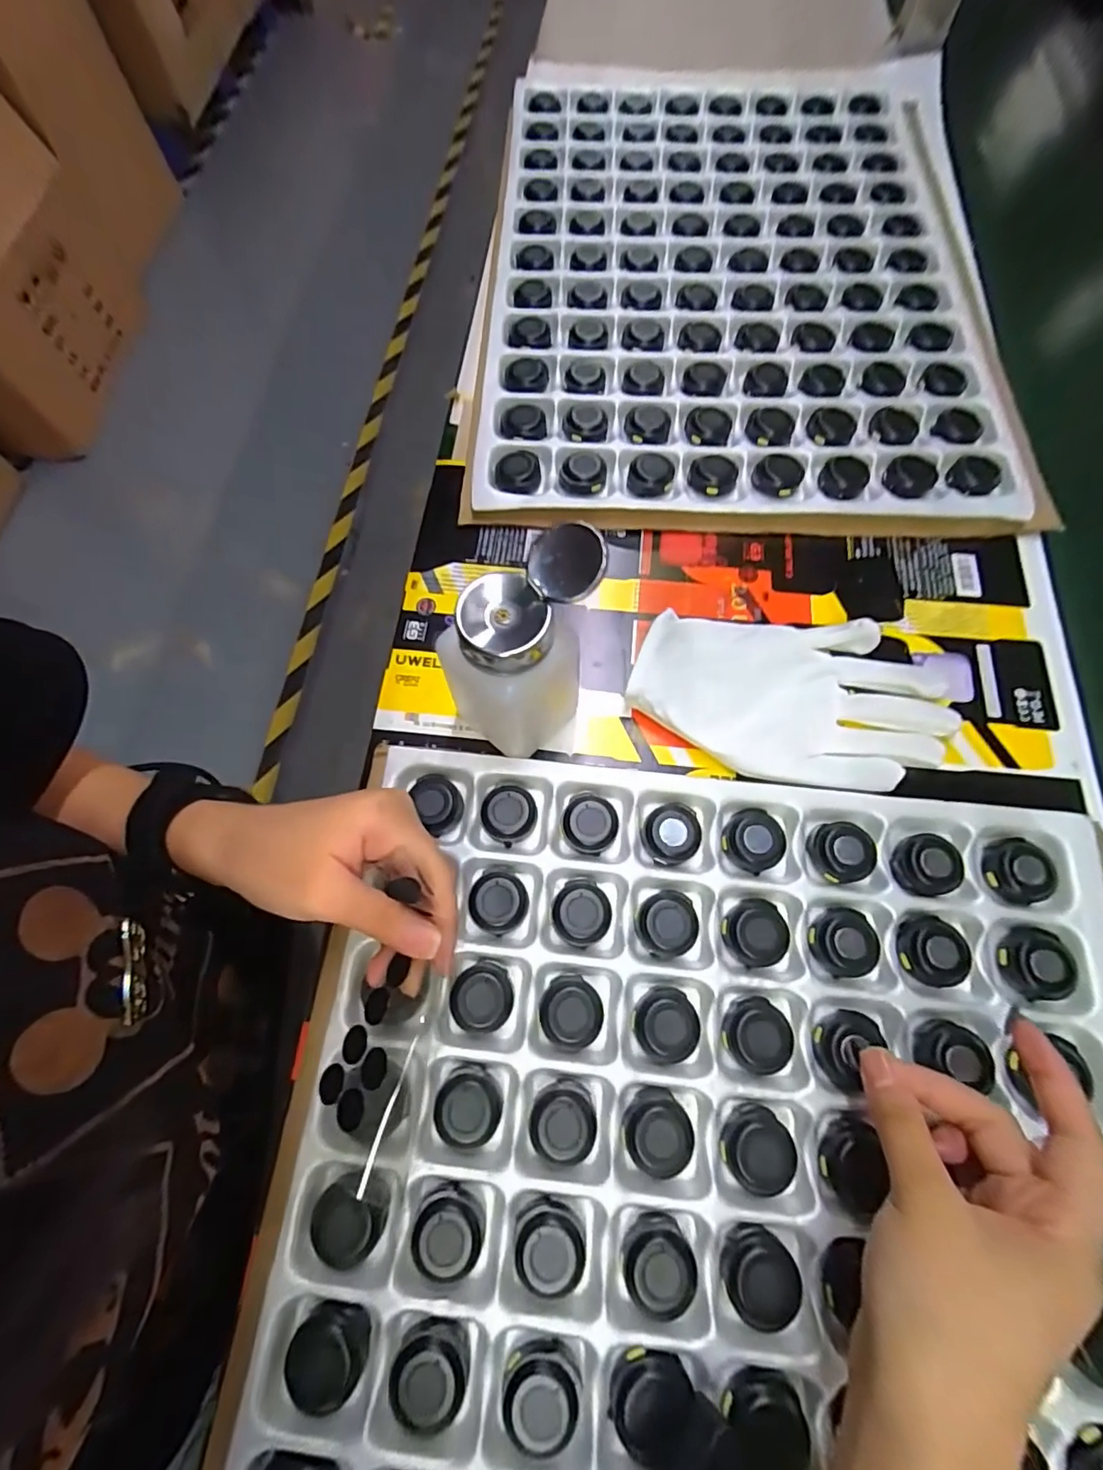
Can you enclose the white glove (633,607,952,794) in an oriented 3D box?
[{"bbox_3d":[0.133,-0.020,0.308,0.172,0.024,0.092,1,70,1],"label":"white glove"}]

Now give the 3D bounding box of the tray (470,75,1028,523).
[{"bbox_3d":[0.134,-0.359,0.434,0.343,0.027,0.481,2,70,2],"label":"tray"}]

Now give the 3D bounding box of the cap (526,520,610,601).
[{"bbox_3d":[0.008,-0.070,0.229,0.033,0.011,0.033,-4,79,22],"label":"cap"}]

